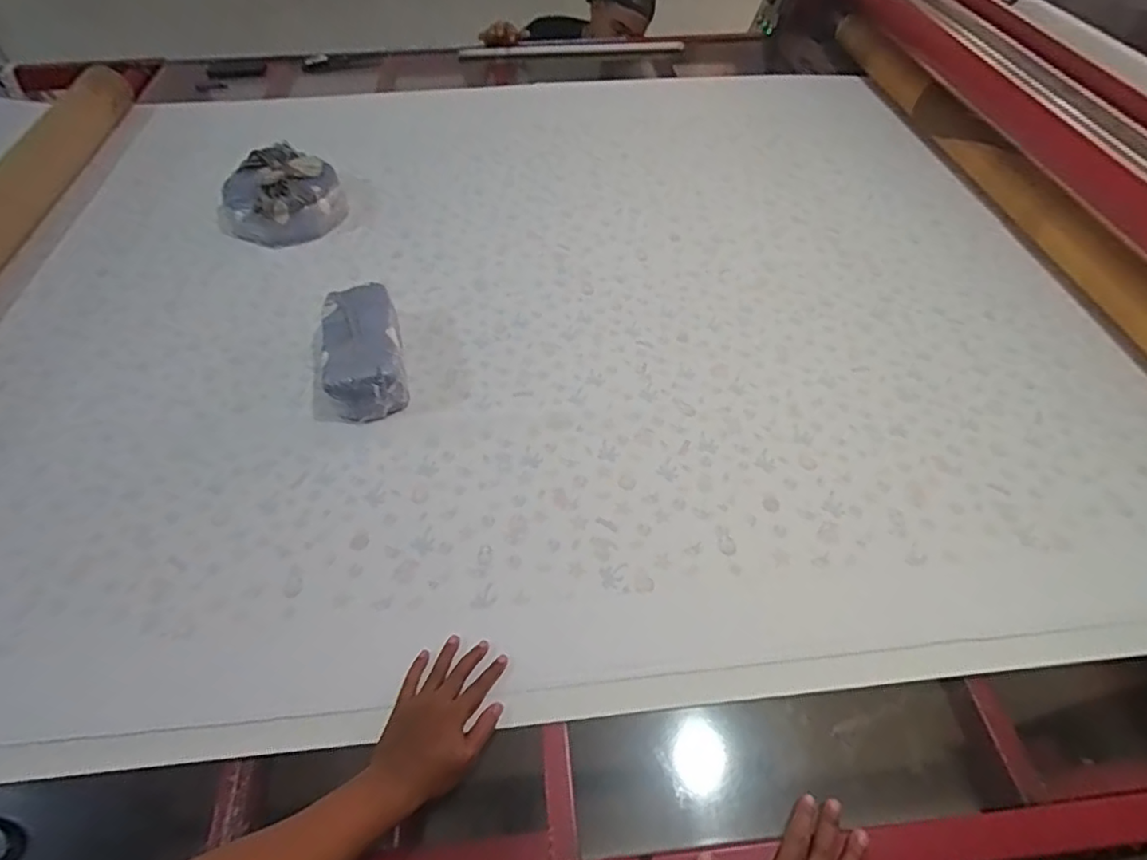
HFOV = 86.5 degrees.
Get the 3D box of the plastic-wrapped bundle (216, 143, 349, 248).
[{"bbox_3d":[-0.597,-0.476,1.240,0.243,0.096,0.249,-24,53,-20],"label":"plastic-wrapped bundle"}]

